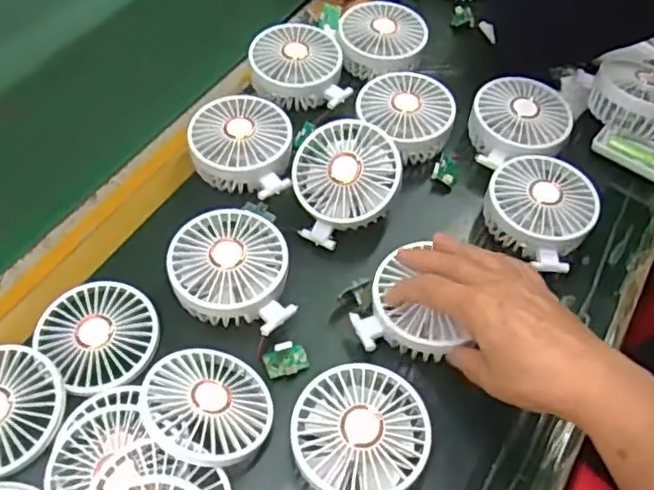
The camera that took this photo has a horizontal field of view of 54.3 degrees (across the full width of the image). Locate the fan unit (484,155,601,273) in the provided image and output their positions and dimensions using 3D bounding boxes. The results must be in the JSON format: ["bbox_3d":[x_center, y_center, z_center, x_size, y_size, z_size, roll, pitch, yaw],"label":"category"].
[{"bbox_3d":[0.174,-0.026,0.532,0.087,0.044,0.092,2,55,-2],"label":"fan unit"}]

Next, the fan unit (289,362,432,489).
[{"bbox_3d":[0.021,0.129,0.416,0.086,0.032,0.091,12,55,5],"label":"fan unit"}]

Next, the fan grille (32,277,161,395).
[{"bbox_3d":[-0.168,0.064,0.472,0.078,0.008,0.093,-36,64,-25],"label":"fan grille"}]

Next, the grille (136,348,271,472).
[{"bbox_3d":[-0.079,0.106,0.430,0.086,0.010,0.083,15,41,-13],"label":"grille"}]

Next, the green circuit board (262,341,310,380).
[{"bbox_3d":[-0.029,0.083,0.465,0.031,0.008,0.022,-12,66,-15],"label":"green circuit board"}]

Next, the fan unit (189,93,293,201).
[{"bbox_3d":[-0.074,-0.083,0.559,0.085,0.046,0.094,2,55,-2],"label":"fan unit"}]

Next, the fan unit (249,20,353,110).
[{"bbox_3d":[-0.029,-0.169,0.618,0.090,0.046,0.090,-4,55,-6],"label":"fan unit"}]

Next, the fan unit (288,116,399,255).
[{"bbox_3d":[0.013,-0.055,0.527,0.094,0.032,0.094,-1,86,11],"label":"fan unit"}]

